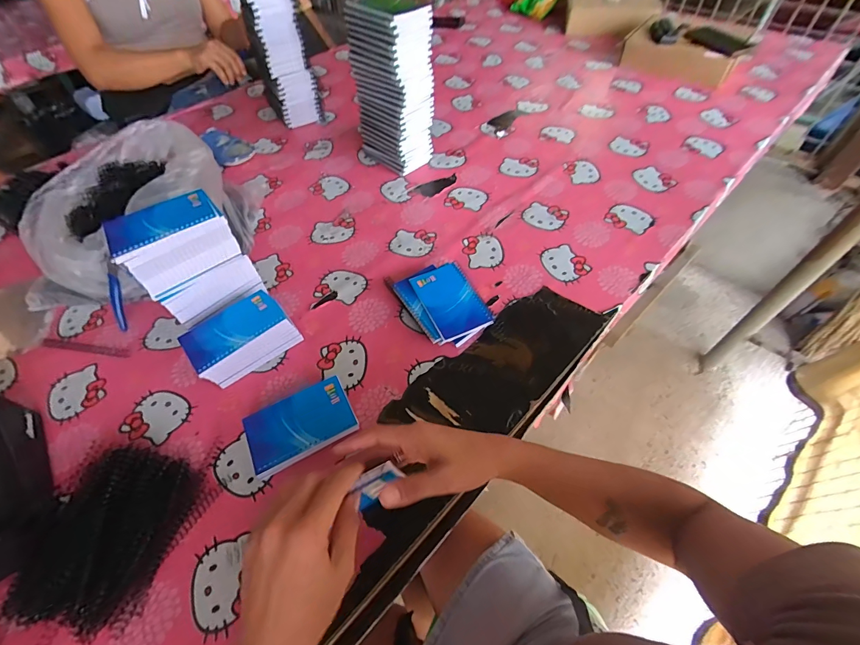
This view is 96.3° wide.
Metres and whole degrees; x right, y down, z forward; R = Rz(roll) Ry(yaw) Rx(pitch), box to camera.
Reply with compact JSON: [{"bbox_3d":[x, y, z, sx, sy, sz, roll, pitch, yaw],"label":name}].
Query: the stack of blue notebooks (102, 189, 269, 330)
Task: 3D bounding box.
[{"bbox_3d":[-0.348,-0.081,0.570,0.135,0.171,0.092,-38,60,-22],"label":"stack of blue notebooks"}]

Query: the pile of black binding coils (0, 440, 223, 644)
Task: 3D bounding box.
[{"bbox_3d":[-0.347,0.223,0.424,0.156,0.046,0.193,10,55,11],"label":"pile of black binding coils"}]

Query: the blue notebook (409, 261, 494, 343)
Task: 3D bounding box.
[{"bbox_3d":[0.031,-0.035,0.587,0.084,0.013,0.124,-23,58,-9],"label":"blue notebook"}]

